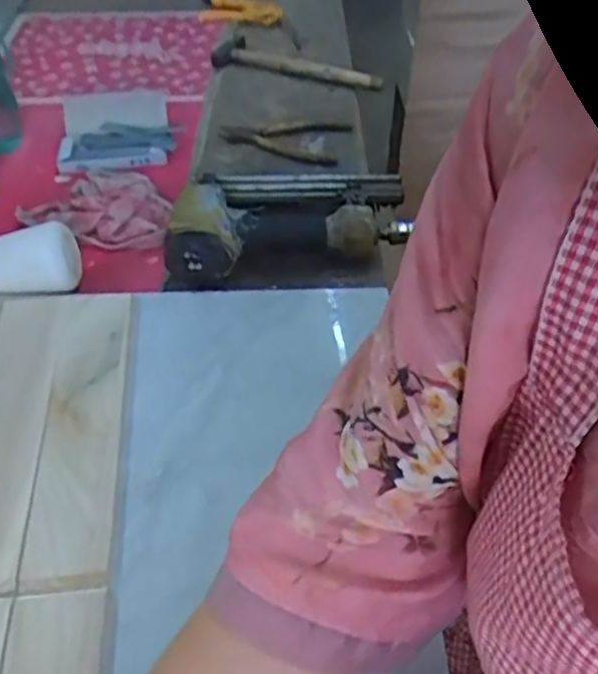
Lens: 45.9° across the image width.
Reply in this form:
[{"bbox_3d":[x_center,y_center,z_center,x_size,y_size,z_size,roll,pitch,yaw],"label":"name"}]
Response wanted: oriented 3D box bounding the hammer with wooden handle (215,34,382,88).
[{"bbox_3d":[0.001,-0.372,0.970,0.259,0.040,0.064,21,50,20],"label":"hammer with wooden handle"}]

